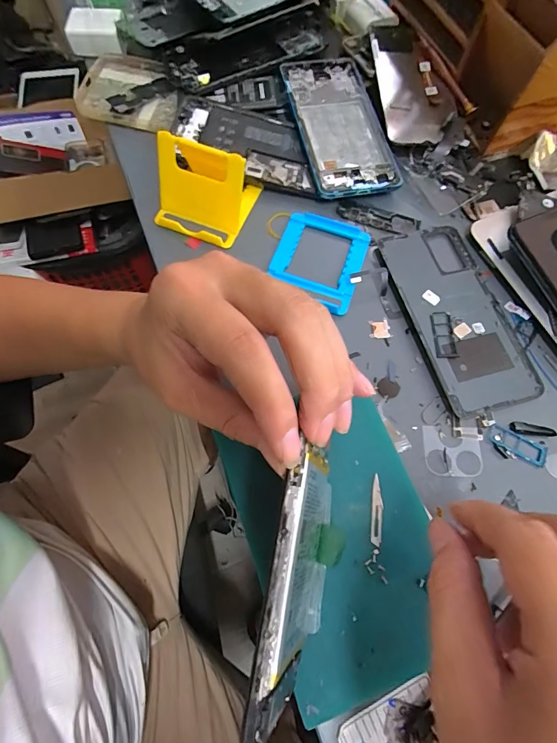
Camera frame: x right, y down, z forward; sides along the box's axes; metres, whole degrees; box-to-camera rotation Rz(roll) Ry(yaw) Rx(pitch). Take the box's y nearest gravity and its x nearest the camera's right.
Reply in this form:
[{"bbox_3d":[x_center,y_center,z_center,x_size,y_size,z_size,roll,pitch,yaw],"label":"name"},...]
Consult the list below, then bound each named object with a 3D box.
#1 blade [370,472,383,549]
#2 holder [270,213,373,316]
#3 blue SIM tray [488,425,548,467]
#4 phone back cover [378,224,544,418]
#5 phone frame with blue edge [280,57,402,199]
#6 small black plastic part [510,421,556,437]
[{"bbox_3d":[0.060,0.083,0.220,0.007,0.004,0.039,8,71,1],"label":"blade"},{"bbox_3d":[0.032,-0.092,0.298,0.071,0.009,0.084,20,72,5],"label":"holder"},{"bbox_3d":[0.165,0.051,0.252,0.039,0.004,0.016,25,72,7],"label":"blue SIM tray"},{"bbox_3d":[0.139,-0.046,0.285,0.074,0.006,0.156,-15,72,-6],"label":"phone back cover"},{"bbox_3d":[0.055,-0.230,0.337,0.079,0.013,0.159,-12,72,-6],"label":"phone frame with blue edge"},{"bbox_3d":[0.179,0.041,0.256,0.031,0.004,0.008,10,71,2],"label":"small black plastic part"}]

